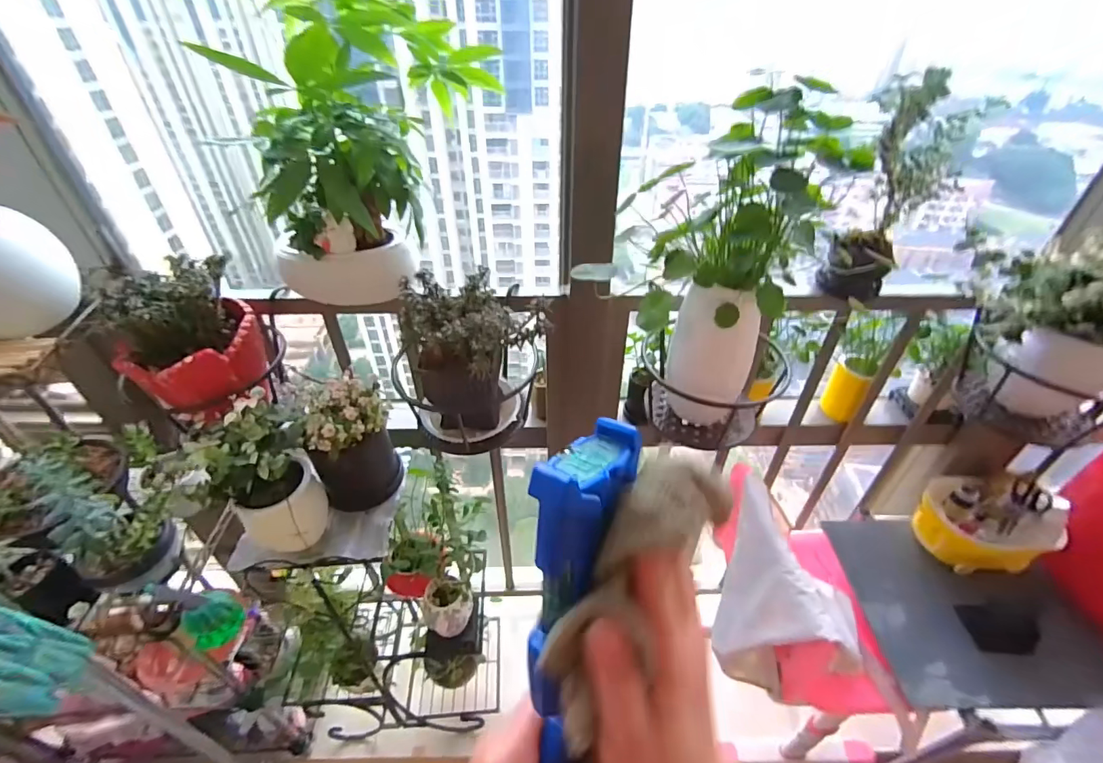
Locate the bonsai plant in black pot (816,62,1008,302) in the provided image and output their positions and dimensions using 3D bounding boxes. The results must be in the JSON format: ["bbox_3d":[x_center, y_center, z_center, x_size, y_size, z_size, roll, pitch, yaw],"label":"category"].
[{"bbox_3d":[0.528,-0.283,0.723,0.127,0.323,0.122,29,47,32],"label":"bonsai plant in black pot"}]

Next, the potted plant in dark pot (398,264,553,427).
[{"bbox_3d":[-0.113,-0.037,0.687,0.153,0.223,0.183,-22,44,-25],"label":"potted plant in dark pot"}]

